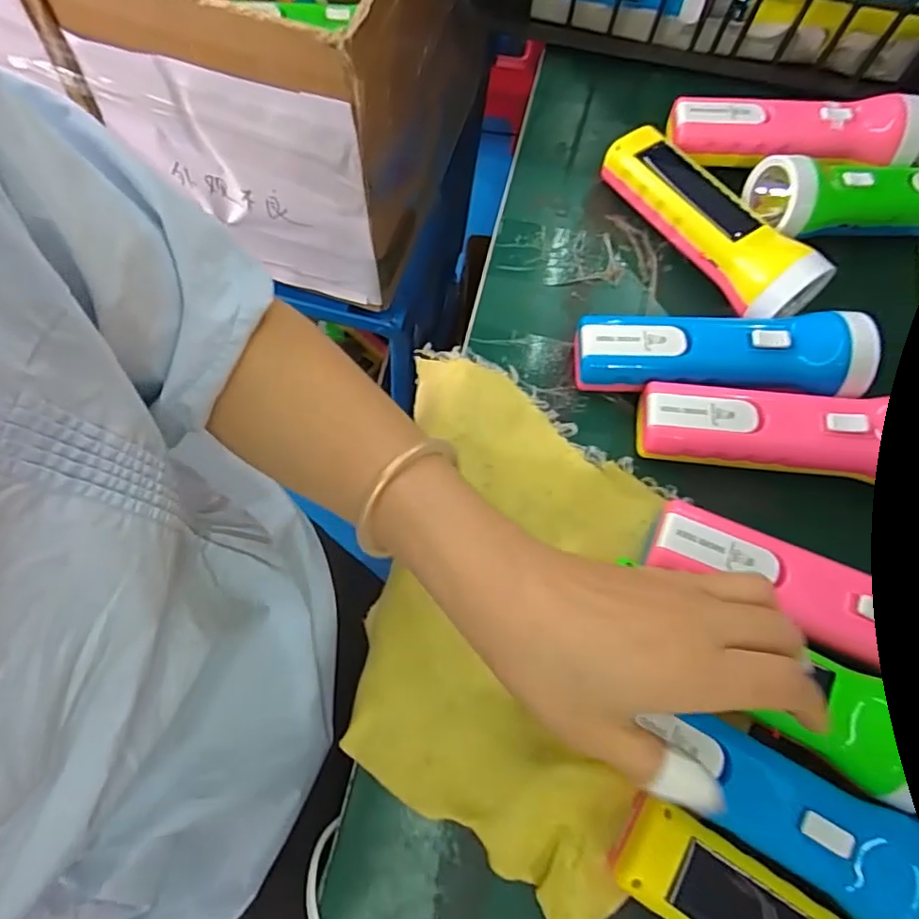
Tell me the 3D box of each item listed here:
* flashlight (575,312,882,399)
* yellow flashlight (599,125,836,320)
[{"bbox_3d":[0.151,-0.060,0.352,0.163,0.050,0.046,5,70,-2],"label":"flashlight"},{"bbox_3d":[0.160,-0.154,0.385,0.047,0.055,0.162,-29,75,-13],"label":"yellow flashlight"}]

